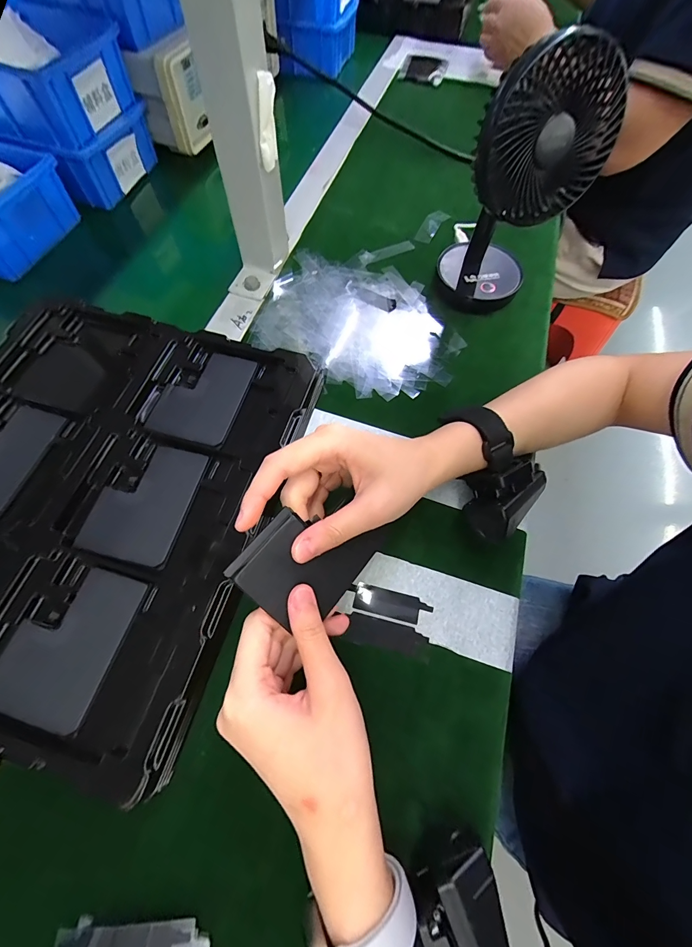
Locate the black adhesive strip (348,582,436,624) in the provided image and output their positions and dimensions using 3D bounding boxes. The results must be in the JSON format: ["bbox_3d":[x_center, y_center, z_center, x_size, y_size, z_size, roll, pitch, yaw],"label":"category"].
[{"bbox_3d":[0.033,0.096,0.267,0.060,0.004,0.019,14,67,4],"label":"black adhesive strip"}]

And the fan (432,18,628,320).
[{"bbox_3d":[0.150,-0.251,0.327,0.088,0.182,0.118,21,67,7],"label":"fan"}]

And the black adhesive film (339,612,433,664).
[{"bbox_3d":[0.031,0.117,0.258,0.061,0.004,0.020,14,67,4],"label":"black adhesive film"}]

